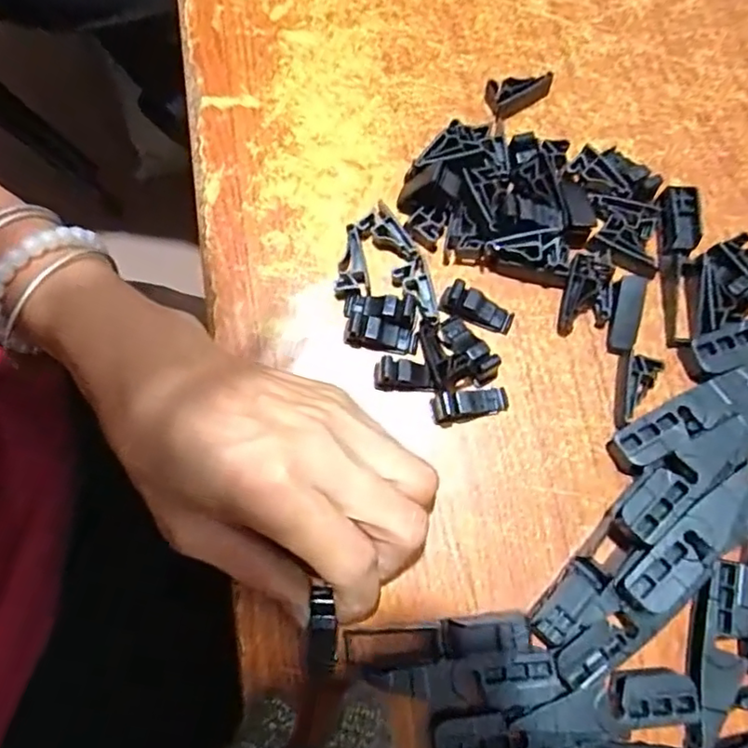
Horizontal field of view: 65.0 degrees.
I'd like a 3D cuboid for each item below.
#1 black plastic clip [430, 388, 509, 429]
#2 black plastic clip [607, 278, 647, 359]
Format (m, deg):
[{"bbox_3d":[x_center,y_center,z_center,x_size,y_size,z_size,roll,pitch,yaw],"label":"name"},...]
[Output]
[{"bbox_3d":[0.039,0.013,0.234,0.031,0.014,0.012,-7,77,-1],"label":"black plastic clip"},{"bbox_3d":[0.104,-0.024,0.242,0.012,0.004,0.032,9,93,3],"label":"black plastic clip"}]

